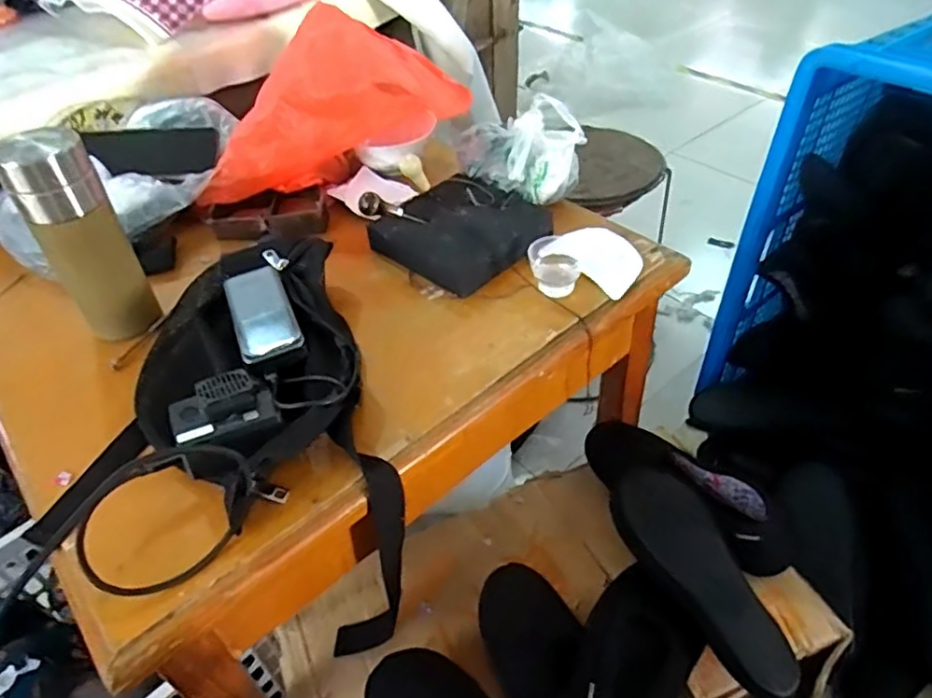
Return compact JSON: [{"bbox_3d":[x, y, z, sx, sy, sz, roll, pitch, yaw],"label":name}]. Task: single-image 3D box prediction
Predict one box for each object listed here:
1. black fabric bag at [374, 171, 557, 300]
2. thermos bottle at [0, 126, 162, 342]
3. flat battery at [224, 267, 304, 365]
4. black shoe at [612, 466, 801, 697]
[{"bbox_3d":[0.003,-0.130,0.701,0.170,0.036,0.158,30,53,31],"label":"black fabric bag"},{"bbox_3d":[-0.341,-0.095,0.574,0.064,0.186,0.059,-27,48,-22],"label":"thermos bottle"},{"bbox_3d":[-0.185,-0.036,0.574,0.052,0.020,0.125,-19,46,-15],"label":"flat battery"},{"bbox_3d":[0.234,0.227,0.650,0.086,0.044,0.246,-19,45,-14],"label":"black shoe"}]

